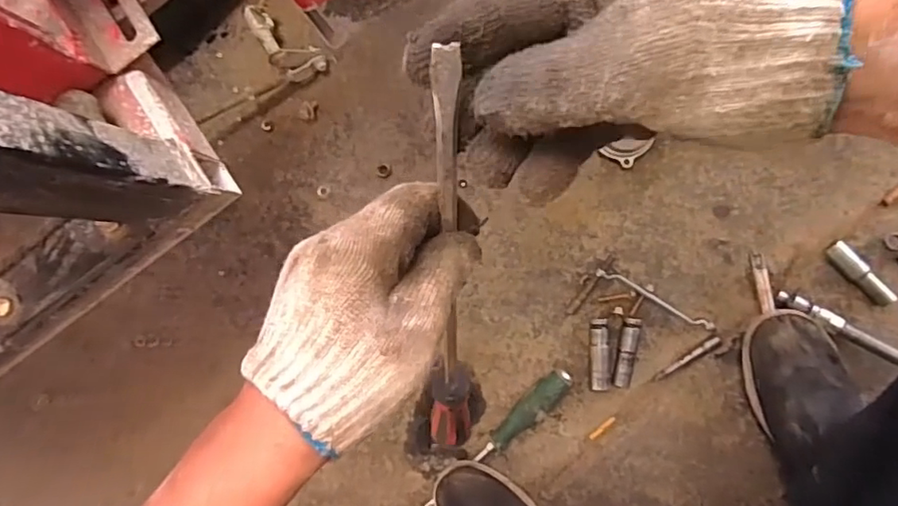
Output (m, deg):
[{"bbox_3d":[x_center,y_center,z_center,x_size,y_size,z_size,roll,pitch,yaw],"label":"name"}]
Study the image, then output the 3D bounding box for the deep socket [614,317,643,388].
[{"bbox_3d":[0.198,0.110,0.613,0.019,0.016,0.078,11,90,7],"label":"deep socket"}]

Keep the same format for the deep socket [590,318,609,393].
[{"bbox_3d":[0.167,0.113,0.616,0.020,0.017,0.079,0,88,6],"label":"deep socket"}]

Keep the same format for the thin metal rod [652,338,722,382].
[{"bbox_3d":[0.262,0.117,0.613,0.082,0.014,0.010,-34,85,4],"label":"thin metal rod"}]

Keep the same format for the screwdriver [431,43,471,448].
[{"bbox_3d":[-0.001,0.044,0.344,0.028,0.365,0.024,6,52,7],"label":"screwdriver"}]

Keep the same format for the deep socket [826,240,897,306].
[{"bbox_3d":[0.421,0.021,0.567,0.017,0.022,0.077,-42,84,5],"label":"deep socket"}]

